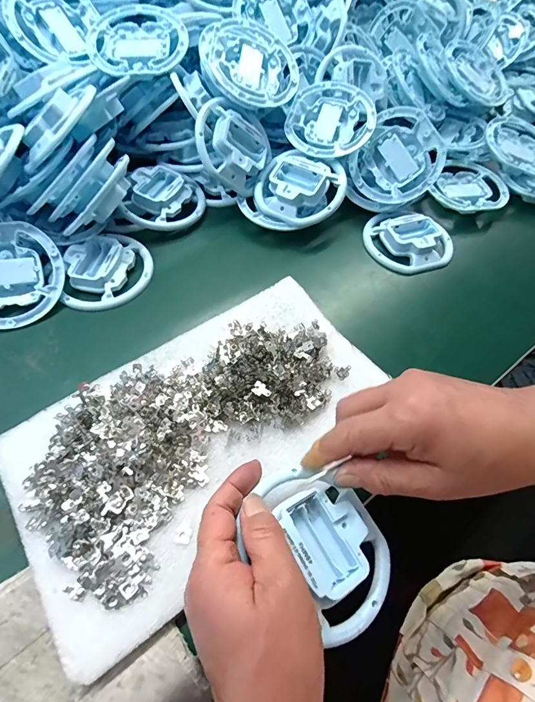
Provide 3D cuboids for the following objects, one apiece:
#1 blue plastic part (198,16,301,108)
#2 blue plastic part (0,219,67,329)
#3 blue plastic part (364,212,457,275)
[{"bbox_3d":[-0.021,-0.319,0.427,0.103,0.024,0.107,-29,88,-24],"label":"blue plastic part"},{"bbox_3d":[-0.256,-0.072,0.370,0.107,0.027,0.100,0,82,-12],"label":"blue plastic part"},{"bbox_3d":[0.164,-0.130,0.444,0.101,0.024,0.090,36,64,16],"label":"blue plastic part"}]

